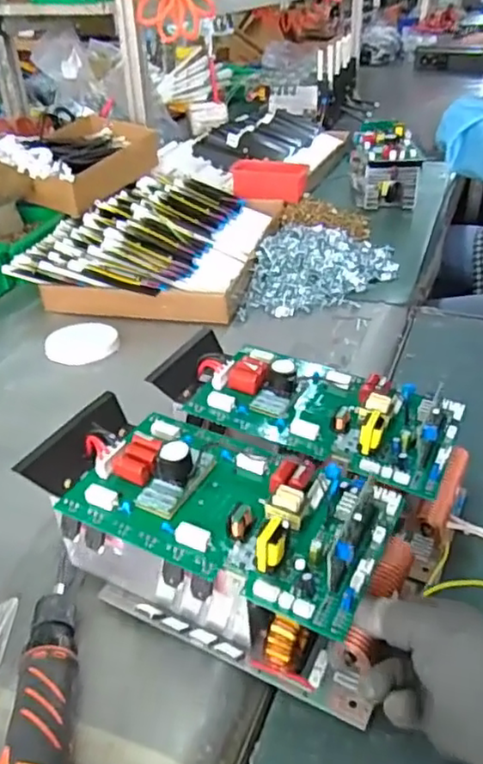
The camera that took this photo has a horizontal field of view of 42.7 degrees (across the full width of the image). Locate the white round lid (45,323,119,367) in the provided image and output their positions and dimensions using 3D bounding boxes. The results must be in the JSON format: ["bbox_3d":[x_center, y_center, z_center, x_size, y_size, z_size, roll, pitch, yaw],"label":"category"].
[{"bbox_3d":[-0.223,-0.054,0.865,0.098,0.021,0.098,-2,34,1],"label":"white round lid"}]

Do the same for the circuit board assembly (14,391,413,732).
[{"bbox_3d":[-0.024,0.117,0.477,0.273,0.127,0.123,15,38,24],"label":"circuit board assembly"}]

